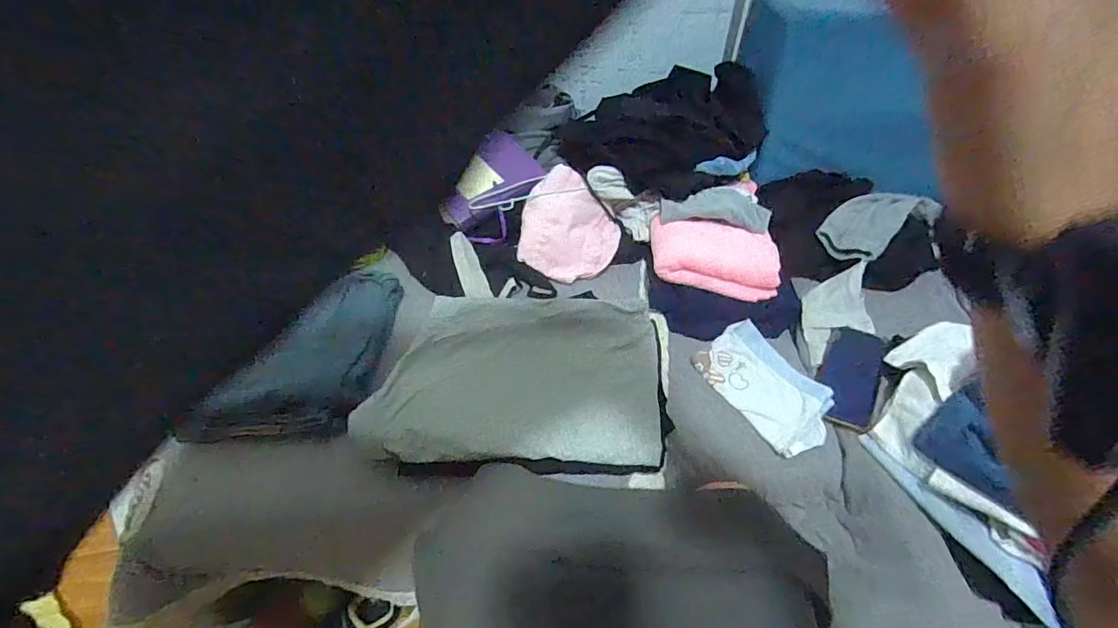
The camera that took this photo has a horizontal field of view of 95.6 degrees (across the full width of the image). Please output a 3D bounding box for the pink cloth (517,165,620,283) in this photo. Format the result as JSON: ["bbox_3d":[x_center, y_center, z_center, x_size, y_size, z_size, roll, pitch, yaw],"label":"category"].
[{"bbox_3d":[0.019,-0.135,0.809,0.166,0.042,0.166,32,82,-5],"label":"pink cloth"}]

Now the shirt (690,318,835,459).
[{"bbox_3d":[0.273,0.093,0.670,0.110,0.025,0.179,-23,52,-20],"label":"shirt"}]

